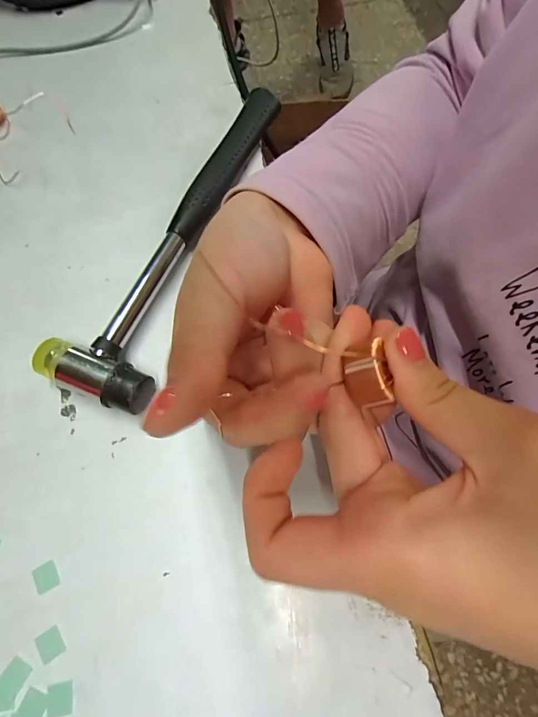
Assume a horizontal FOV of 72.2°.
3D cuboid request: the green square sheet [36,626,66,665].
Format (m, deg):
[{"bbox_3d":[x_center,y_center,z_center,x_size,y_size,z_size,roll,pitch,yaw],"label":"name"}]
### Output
[{"bbox_3d":[-0.098,0.129,0.166,0.010,0.004,0.012,-33,69,-12],"label":"green square sheet"}]

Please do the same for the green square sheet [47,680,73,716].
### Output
[{"bbox_3d":[-0.090,0.147,0.158,0.011,0.004,0.011,-11,70,-5],"label":"green square sheet"}]

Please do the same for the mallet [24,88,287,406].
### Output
[{"bbox_3d":[-0.051,-0.081,0.230,0.062,0.023,0.233,22,71,7],"label":"mallet"}]

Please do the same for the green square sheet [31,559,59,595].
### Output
[{"bbox_3d":[-0.106,0.103,0.173,0.011,0.004,0.012,-28,72,-10],"label":"green square sheet"}]

